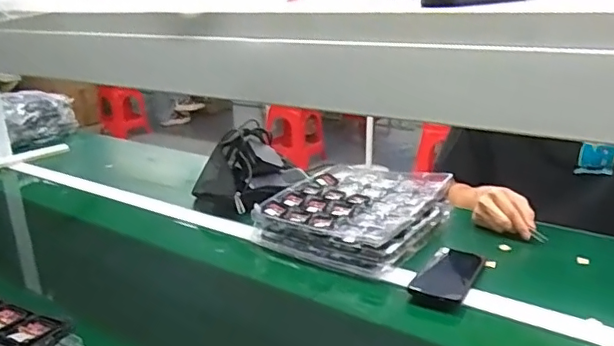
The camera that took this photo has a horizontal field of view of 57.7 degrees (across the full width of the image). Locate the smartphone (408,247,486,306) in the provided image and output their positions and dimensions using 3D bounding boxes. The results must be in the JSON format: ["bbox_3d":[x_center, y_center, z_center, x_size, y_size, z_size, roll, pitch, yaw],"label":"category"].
[{"bbox_3d":[0.218,0.151,0.843,0.075,0.015,0.168,17,22,25],"label":"smartphone"}]

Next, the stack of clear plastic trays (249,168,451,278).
[{"bbox_3d":[0.093,0.071,1.009,0.274,0.064,0.303,12,25,35],"label":"stack of clear plastic trays"}]

